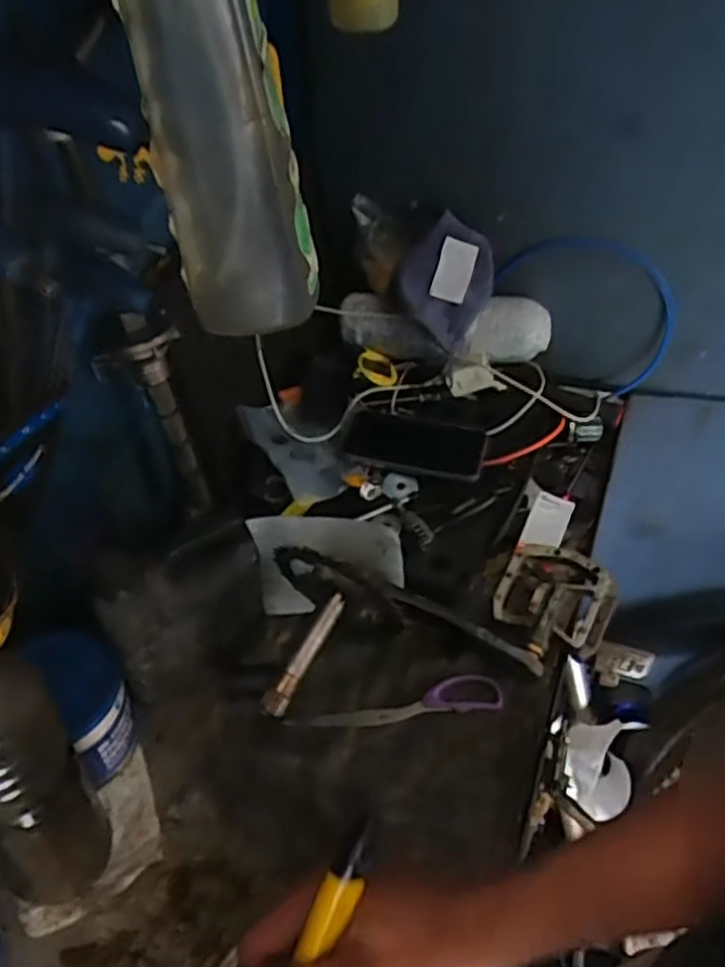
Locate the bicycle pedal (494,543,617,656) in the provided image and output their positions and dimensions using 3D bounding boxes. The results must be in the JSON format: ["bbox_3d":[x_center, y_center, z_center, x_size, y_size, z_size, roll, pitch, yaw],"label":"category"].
[{"bbox_3d":[0.181,0.112,0.680,0.102,0.034,0.105,18,48,19],"label":"bicycle pedal"}]

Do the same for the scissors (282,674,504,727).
[{"bbox_3d":[0.030,0.195,0.643,0.186,0.011,0.035,-5,45,-2],"label":"scissors"}]

